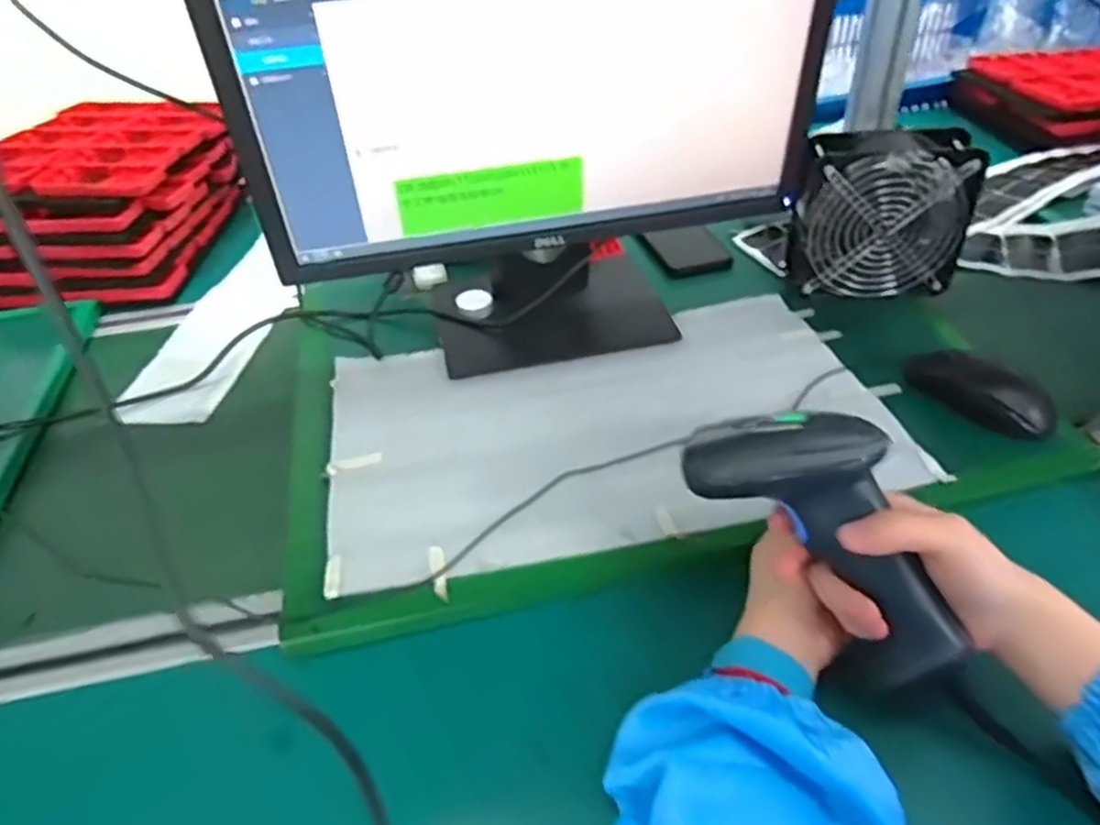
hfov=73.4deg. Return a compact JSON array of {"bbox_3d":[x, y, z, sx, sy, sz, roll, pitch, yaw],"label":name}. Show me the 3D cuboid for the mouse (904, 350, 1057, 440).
[{"bbox_3d":[0.344,-0.017,0.588,0.051,0.029,0.107,-34,51,-30],"label":"mouse"}]

